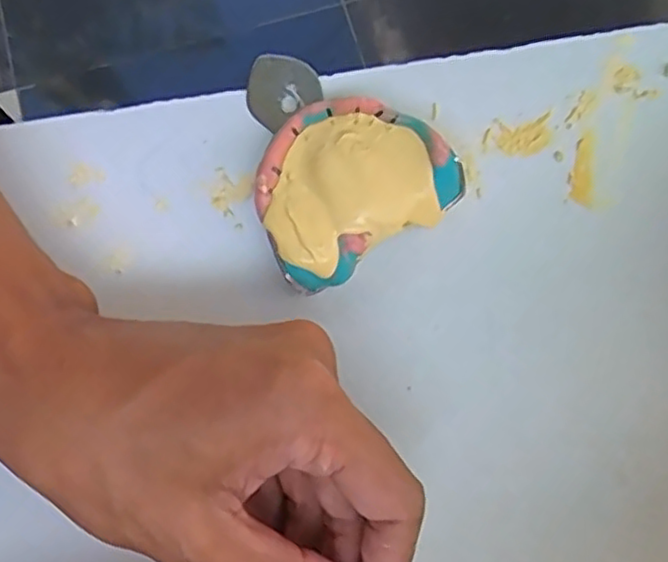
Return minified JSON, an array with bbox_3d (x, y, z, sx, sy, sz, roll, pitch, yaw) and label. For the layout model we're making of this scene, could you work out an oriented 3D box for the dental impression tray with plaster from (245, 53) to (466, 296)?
[{"bbox_3d":[-0.004,-0.050,0.255,0.070,0.024,0.092,-30,78,-6],"label":"dental impression tray with plaster"}]

